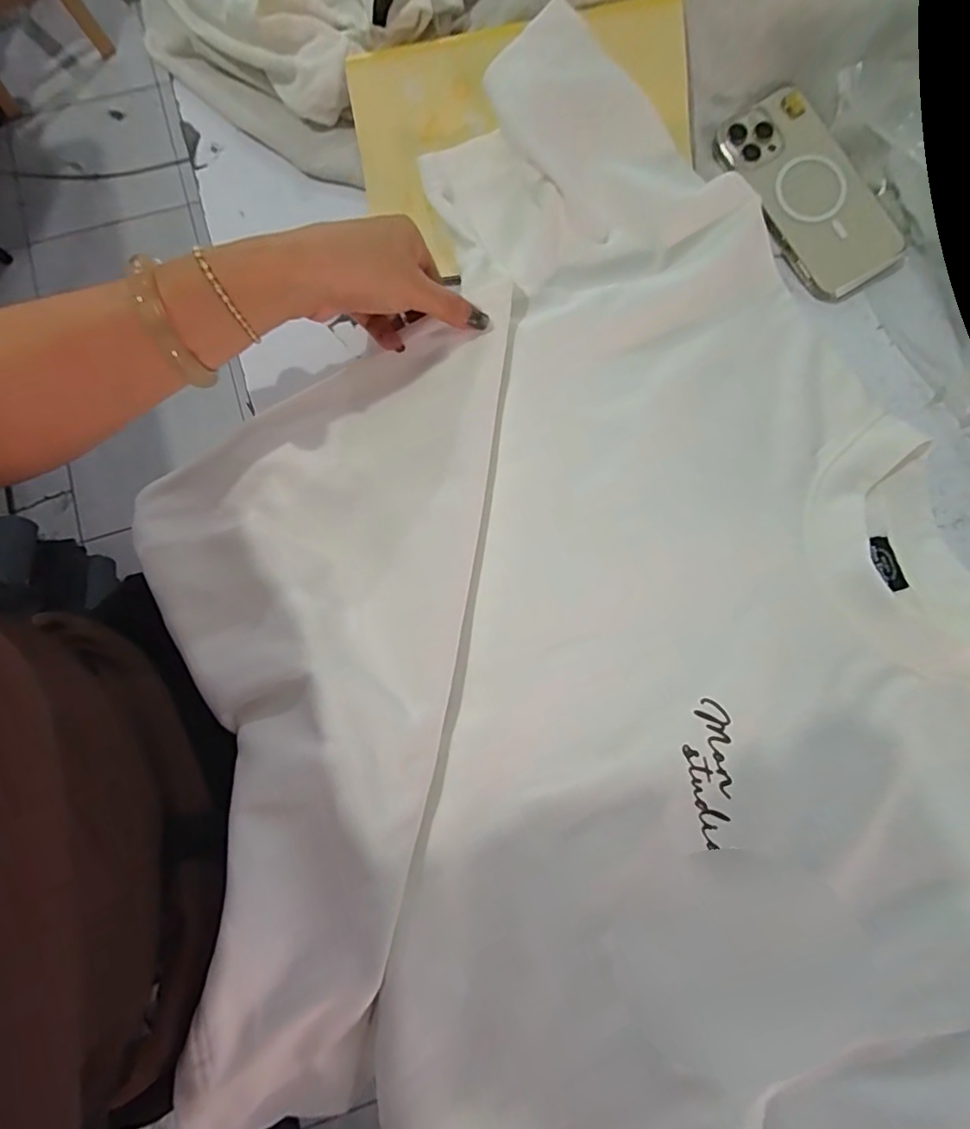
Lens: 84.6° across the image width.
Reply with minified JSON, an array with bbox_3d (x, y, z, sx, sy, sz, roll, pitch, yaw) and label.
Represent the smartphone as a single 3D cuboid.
[{"bbox_3d":[0.248,-0.283,0.409,0.076,0.007,0.161,-33,87,5],"label":"smartphone"}]

